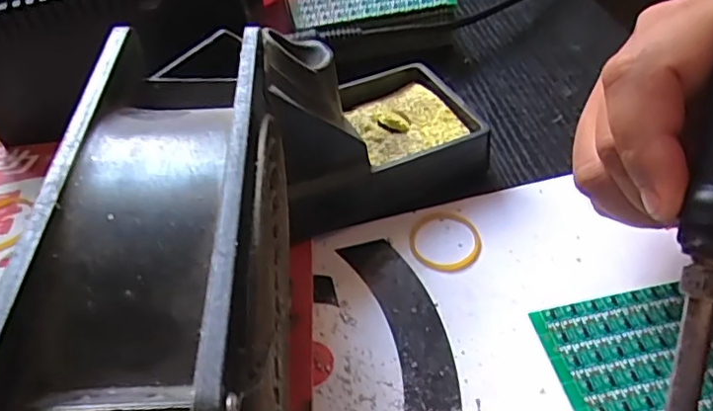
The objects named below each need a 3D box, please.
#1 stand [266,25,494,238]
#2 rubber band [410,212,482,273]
[{"bbox_3d":[0.005,-0.045,0.268,0.105,0.073,0.073,-20,50,-16],"label":"stand"},{"bbox_3d":[0.038,0.015,0.259,0.030,0.004,0.032,-1,47,1],"label":"rubber band"}]

